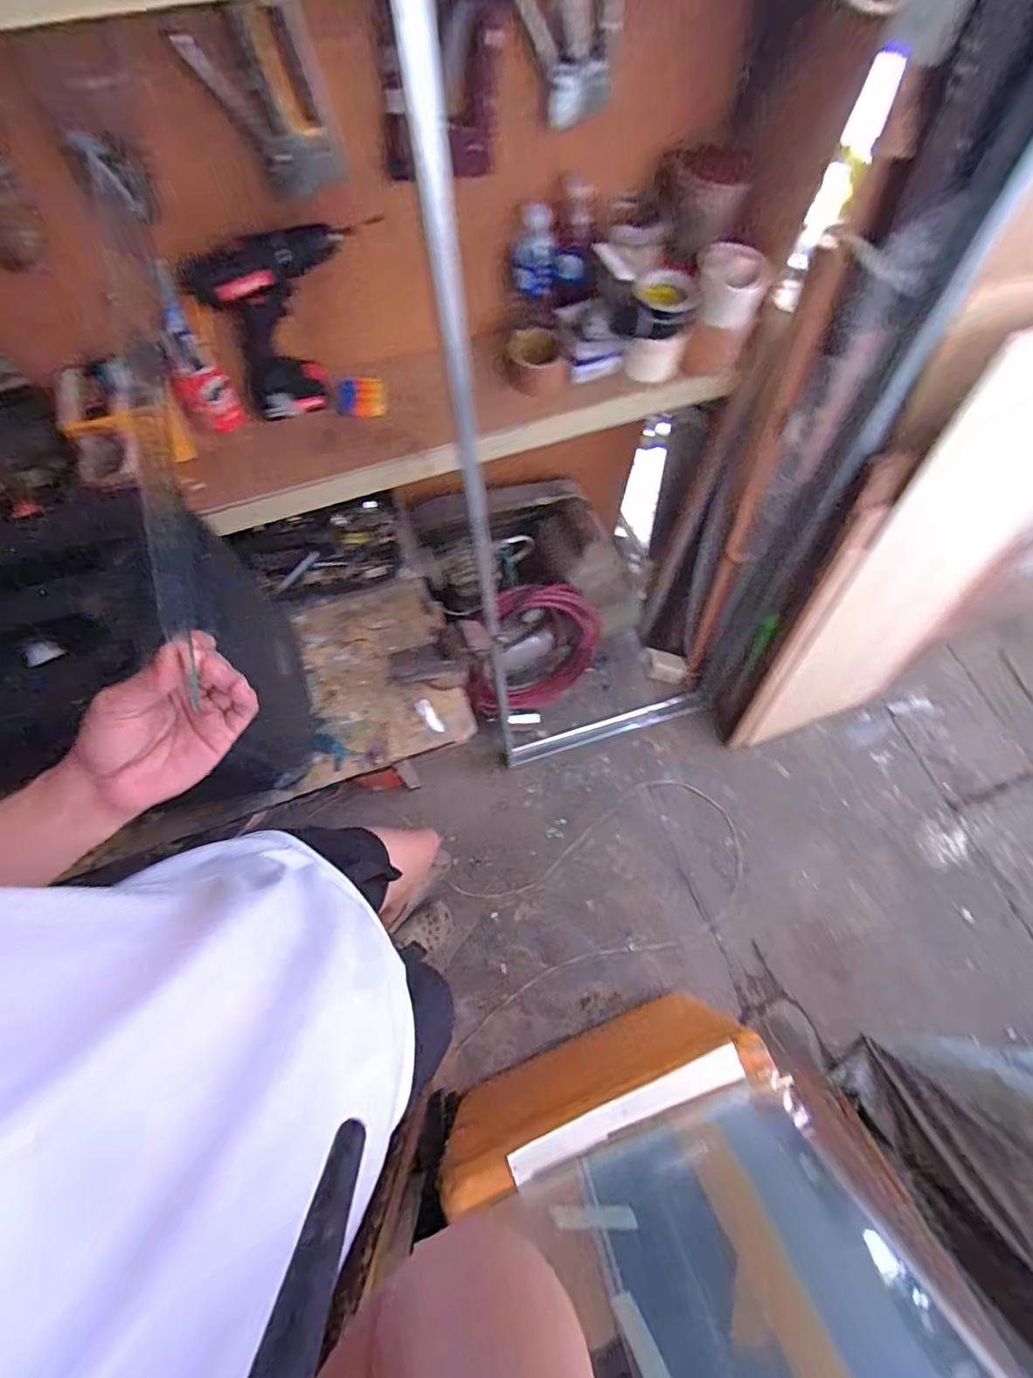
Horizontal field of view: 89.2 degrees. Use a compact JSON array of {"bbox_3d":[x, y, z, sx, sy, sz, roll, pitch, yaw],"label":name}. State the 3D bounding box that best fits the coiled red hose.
[{"bbox_3d":[0.040,-0.083,1.209,0.337,0.357,0.137,-11,70,-4],"label":"coiled red hose"}]

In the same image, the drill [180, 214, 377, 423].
[{"bbox_3d":[-0.287,-0.491,0.711,0.242,0.184,0.084,-18,70,-7],"label":"drill"}]

